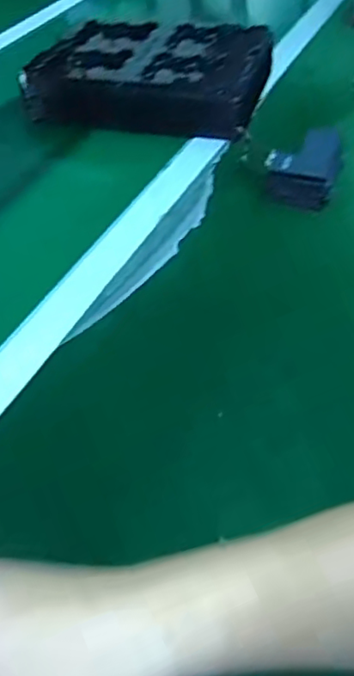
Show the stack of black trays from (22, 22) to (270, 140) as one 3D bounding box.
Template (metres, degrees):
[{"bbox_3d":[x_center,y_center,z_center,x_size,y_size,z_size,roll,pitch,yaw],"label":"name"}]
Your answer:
[{"bbox_3d":[-0.034,-0.345,0.793,0.288,0.058,0.213,10,46,10],"label":"stack of black trays"}]

